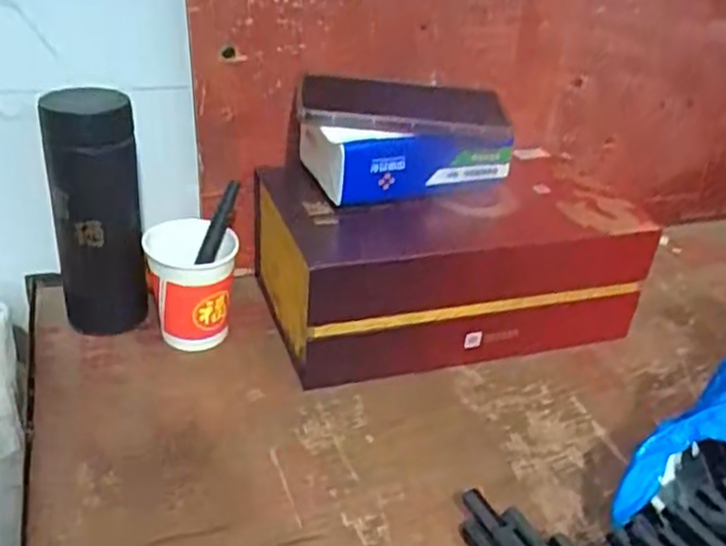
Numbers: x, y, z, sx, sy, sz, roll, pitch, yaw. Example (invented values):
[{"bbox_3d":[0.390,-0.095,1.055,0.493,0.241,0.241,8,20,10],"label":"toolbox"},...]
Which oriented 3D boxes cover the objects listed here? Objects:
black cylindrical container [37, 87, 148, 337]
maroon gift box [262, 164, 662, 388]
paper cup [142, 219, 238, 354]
[{"bbox_3d":[-0.203,-0.039,0.552,0.063,0.190,0.073,-6,33,-18],"label":"black cylindrical container"},{"bbox_3d":[0.072,-0.014,0.624,0.294,0.119,0.168,-7,34,-19],"label":"maroon gift box"},{"bbox_3d":[-0.135,0.013,0.571,0.067,0.091,0.079,-8,34,-19],"label":"paper cup"}]

